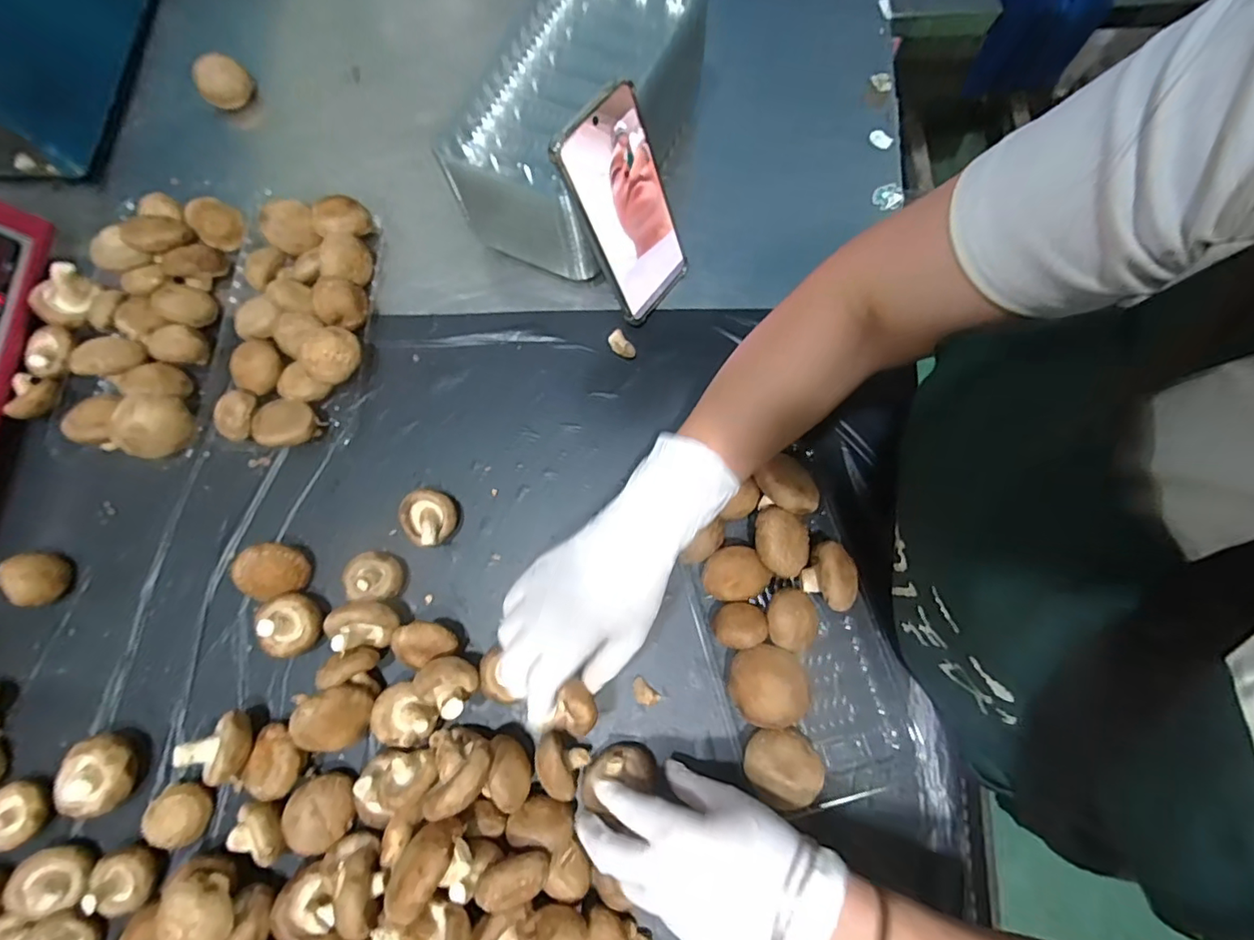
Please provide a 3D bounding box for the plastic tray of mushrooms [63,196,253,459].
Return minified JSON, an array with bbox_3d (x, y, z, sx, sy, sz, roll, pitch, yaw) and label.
[{"bbox_3d":[-0.413,-0.124,0.465,0.136,0.054,0.226,3,75,2],"label":"plastic tray of mushrooms"}]

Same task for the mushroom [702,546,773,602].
[{"bbox_3d":[0.077,0.077,0.406,0.042,0.029,0.037,-30,76,-6],"label":"mushroom"}]

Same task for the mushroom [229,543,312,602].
[{"bbox_3d":[-0.265,0.077,0.420,0.043,0.034,0.038,-4,75,0],"label":"mushroom"}]

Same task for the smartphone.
[{"bbox_3d":[0.002,-0.187,0.411,0.010,0.157,0.075,30,75,34],"label":"smartphone"}]

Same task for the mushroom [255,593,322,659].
[{"bbox_3d":[-0.243,0.112,0.407,0.041,0.038,0.044,0,75,1],"label":"mushroom"}]

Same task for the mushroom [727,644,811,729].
[{"bbox_3d":[0.095,0.148,0.385,0.051,0.036,0.051,0,75,1],"label":"mushroom"}]

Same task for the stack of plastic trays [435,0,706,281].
[{"bbox_3d":[-0.034,-0.290,0.469,0.130,0.107,0.246,24,77,8],"label":"stack of plastic trays"}]

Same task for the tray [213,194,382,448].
[{"bbox_3d":[-0.276,-0.128,0.466,0.118,0.040,0.226,-4,75,1],"label":"tray"}]

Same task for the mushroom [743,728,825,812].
[{"bbox_3d":[0.101,0.194,0.369,0.045,0.040,0.045,0,75,1],"label":"mushroom"}]

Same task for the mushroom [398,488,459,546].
[{"bbox_3d":[-0.151,0.036,0.429,0.041,0.026,0.039,0,75,1],"label":"mushroom"}]

